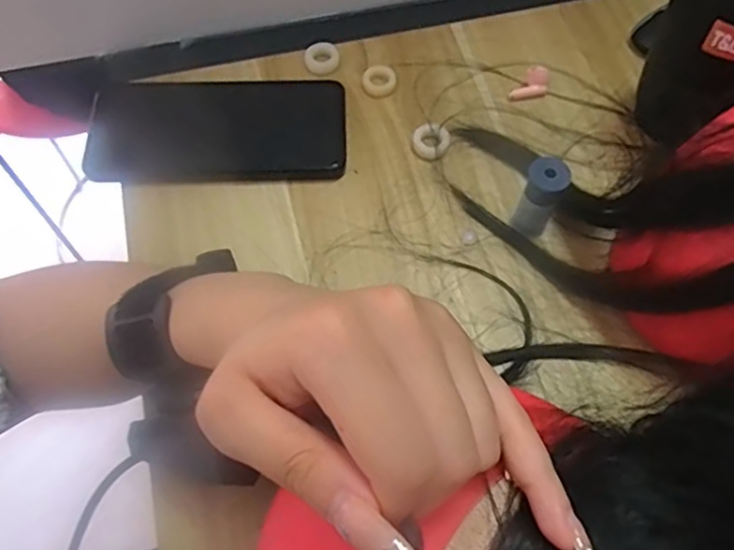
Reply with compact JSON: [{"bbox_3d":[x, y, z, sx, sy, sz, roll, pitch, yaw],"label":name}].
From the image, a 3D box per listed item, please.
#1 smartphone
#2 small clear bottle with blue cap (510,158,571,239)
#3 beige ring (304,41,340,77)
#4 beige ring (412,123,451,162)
[{"bbox_3d":[-0.096,-0.093,0.407,0.161,0.006,0.073,-1,63,0],"label":"smartphone"},{"bbox_3d":[0.098,-0.043,0.358,0.021,0.052,0.018,21,65,10],"label":"small clear bottle with blue cap"},{"bbox_3d":[-0.031,-0.149,0.432,0.024,0.004,0.026,0,63,0],"label":"beige ring"},{"bbox_3d":[0.040,-0.083,0.398,0.023,0.005,0.023,0,63,0],"label":"beige ring"}]

